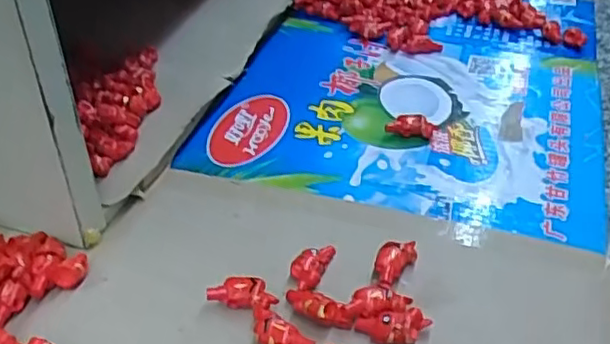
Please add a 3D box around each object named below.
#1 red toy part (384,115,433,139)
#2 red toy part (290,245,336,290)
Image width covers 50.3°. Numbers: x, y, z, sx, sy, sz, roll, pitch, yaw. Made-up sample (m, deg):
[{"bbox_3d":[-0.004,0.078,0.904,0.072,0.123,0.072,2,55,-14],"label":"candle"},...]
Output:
[{"bbox_3d":[0.078,-0.034,0.488,0.035,0.016,0.013,9,39,9],"label":"red toy part"},{"bbox_3d":[0.003,0.055,0.372,0.019,0.014,0.030,17,41,19],"label":"red toy part"}]

